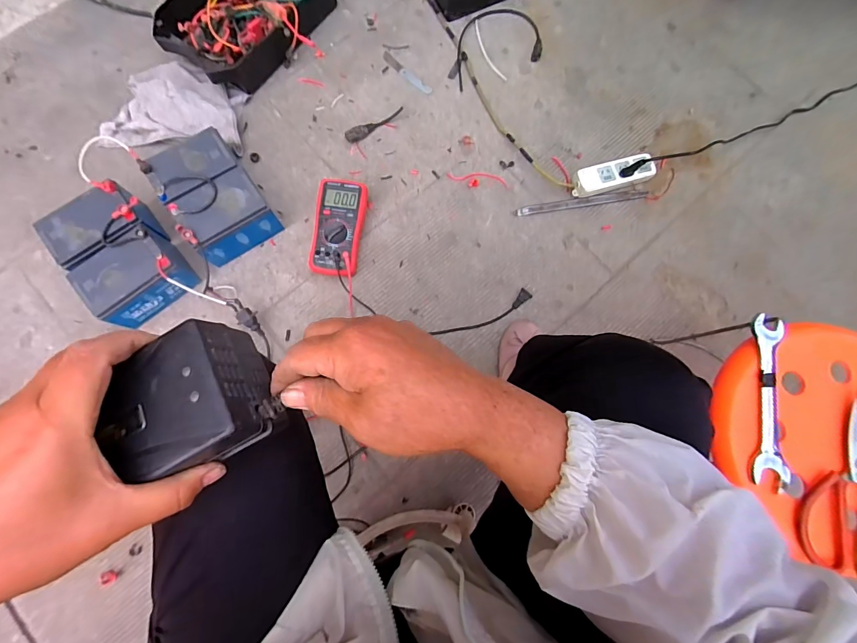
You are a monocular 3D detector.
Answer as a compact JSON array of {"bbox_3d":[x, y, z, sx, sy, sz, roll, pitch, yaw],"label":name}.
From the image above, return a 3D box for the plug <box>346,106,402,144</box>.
[{"bbox_3d":[-0.114,-0.422,0.833,0.138,0.021,0.028,-33,81,-8],"label":"plug"}]

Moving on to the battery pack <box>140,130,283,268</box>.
[{"bbox_3d":[-0.399,-0.235,0.742,0.150,0.102,0.205,-31,81,-8],"label":"battery pack"}]

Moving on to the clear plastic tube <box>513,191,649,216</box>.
[{"bbox_3d":[0.327,-0.252,0.815,0.288,0.012,0.019,-11,79,-4],"label":"clear plastic tube"}]

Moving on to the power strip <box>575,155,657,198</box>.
[{"bbox_3d":[0.387,-0.306,0.816,0.176,0.039,0.058,-17,79,-5],"label":"power strip"}]

